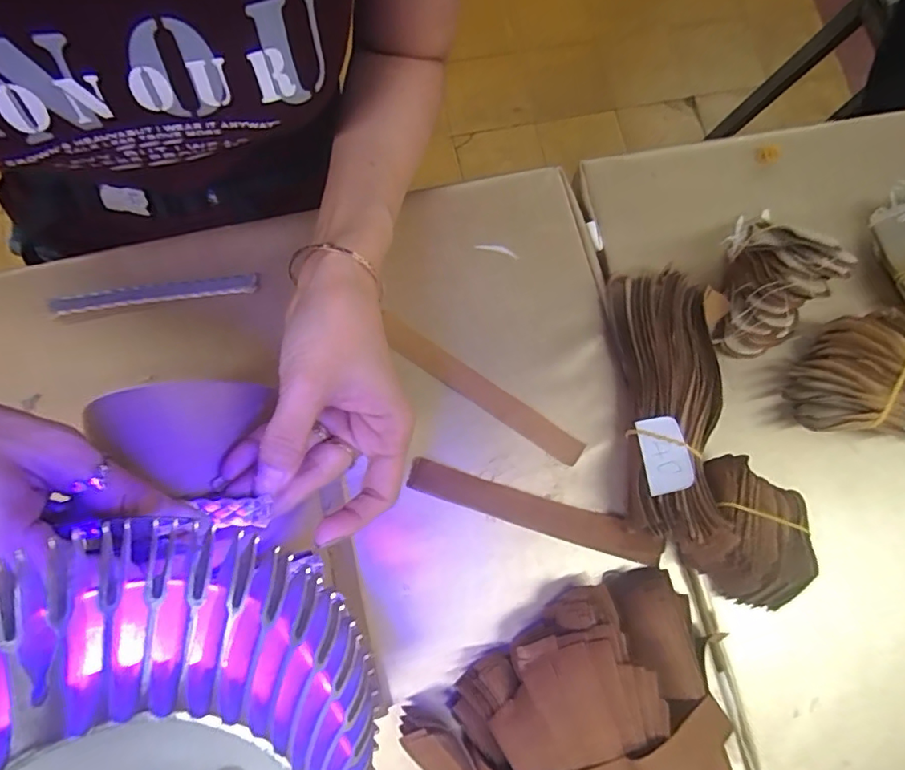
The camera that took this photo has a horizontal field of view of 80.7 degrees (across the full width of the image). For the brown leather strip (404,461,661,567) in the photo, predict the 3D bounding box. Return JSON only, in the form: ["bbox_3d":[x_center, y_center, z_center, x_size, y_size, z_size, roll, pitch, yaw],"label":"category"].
[{"bbox_3d":[0.054,0.084,0.354,0.171,0.005,0.022,16,84,4],"label":"brown leather strip"}]

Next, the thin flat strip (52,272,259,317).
[{"bbox_3d":[-0.210,-0.065,0.376,0.139,0.004,0.014,-8,77,-4],"label":"thin flat strip"}]

